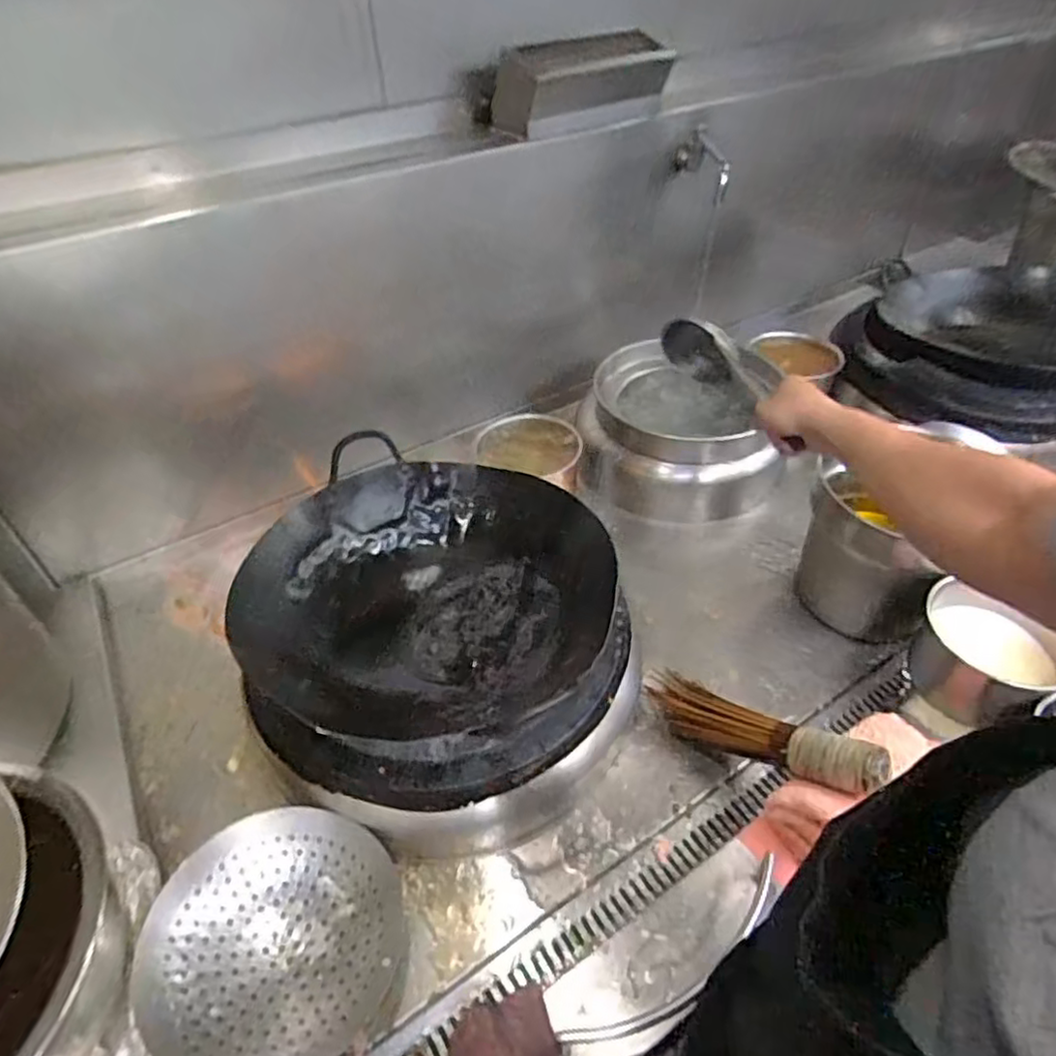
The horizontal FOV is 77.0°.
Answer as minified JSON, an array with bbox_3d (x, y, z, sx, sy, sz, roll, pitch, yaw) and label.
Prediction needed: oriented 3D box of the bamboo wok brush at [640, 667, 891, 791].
[{"bbox_3d":[0.248,0.224,0.735,0.066,0.051,0.292,-32,21,-29],"label":"bamboo wok brush"}]

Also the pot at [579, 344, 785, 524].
[{"bbox_3d":[0.240,-0.160,1.138,0.296,0.171,0.288,-1,41,3],"label":"pot"}]

